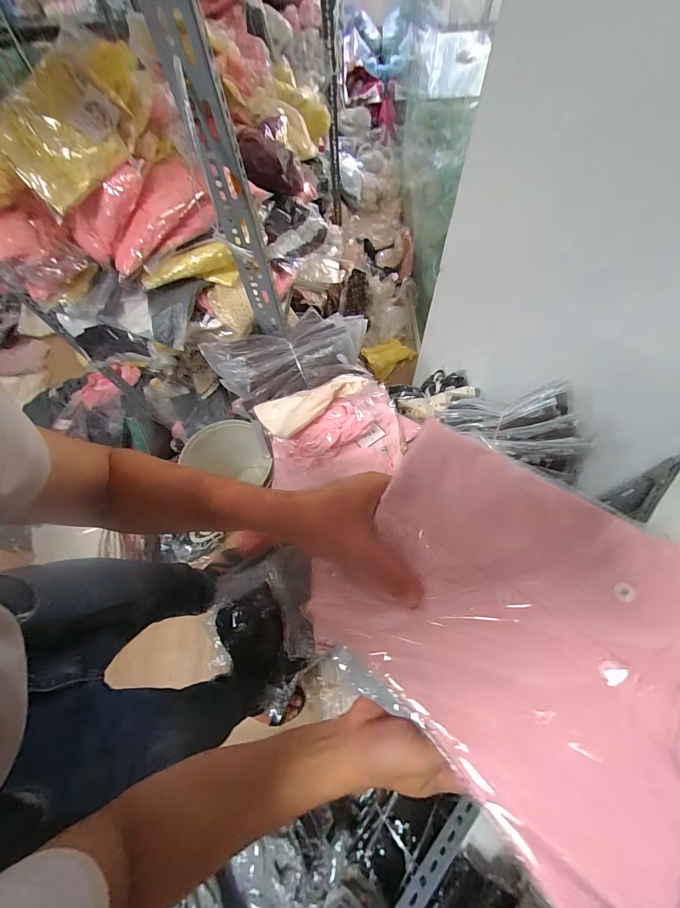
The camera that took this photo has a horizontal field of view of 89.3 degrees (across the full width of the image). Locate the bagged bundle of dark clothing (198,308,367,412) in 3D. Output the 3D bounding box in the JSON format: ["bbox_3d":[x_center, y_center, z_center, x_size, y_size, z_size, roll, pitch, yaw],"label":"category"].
[{"bbox_3d":[-0.112,-0.226,0.813,0.388,0.054,0.214,-16,64,-5],"label":"bagged bundle of dark clothing"}]

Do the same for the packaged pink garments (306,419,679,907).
[{"bbox_3d":[0.124,0.120,0.243,0.265,0.061,0.202,36,71,18],"label":"packaged pink garments"}]

